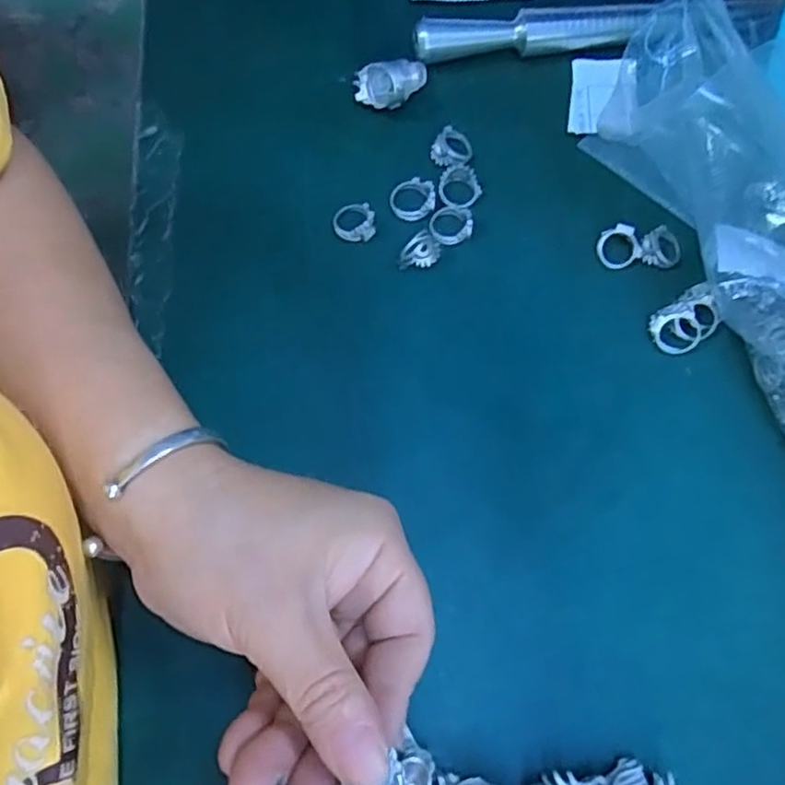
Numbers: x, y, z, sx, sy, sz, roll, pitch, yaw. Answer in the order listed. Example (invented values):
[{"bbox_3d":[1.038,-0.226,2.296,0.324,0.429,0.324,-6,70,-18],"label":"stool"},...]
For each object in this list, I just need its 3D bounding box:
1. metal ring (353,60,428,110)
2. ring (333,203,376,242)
[{"bbox_3d":[0.001,-0.168,0.373,0.041,0.021,0.022,-13,72,-7],"label":"metal ring"},{"bbox_3d":[-0.020,-0.088,0.352,0.021,0.005,0.020,1,71,-2],"label":"ring"}]

